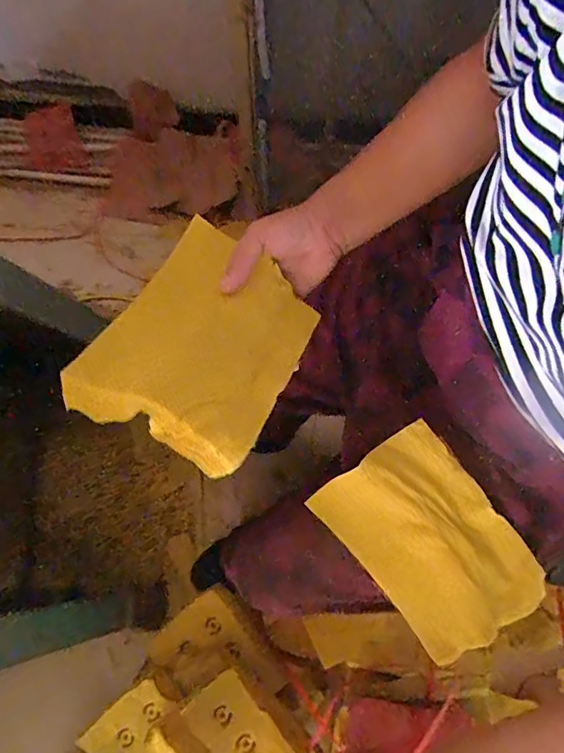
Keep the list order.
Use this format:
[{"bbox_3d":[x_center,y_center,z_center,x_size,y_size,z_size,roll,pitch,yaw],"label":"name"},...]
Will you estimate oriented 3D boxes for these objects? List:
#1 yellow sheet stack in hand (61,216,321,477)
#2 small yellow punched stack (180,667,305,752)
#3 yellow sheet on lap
[{"bbox_3d":[-0.056,-0.033,0.392,0.139,0.022,0.198,30,51,-3],"label":"yellow sheet stack in hand"},{"bbox_3d":[-0.048,0.514,0.692,0.092,0.024,0.186,-42,77,-11],"label":"small yellow punched stack"},{"bbox_3d":[0.136,0.151,0.456,0.131,0.021,0.185,-42,77,14],"label":"yellow sheet on lap"}]

